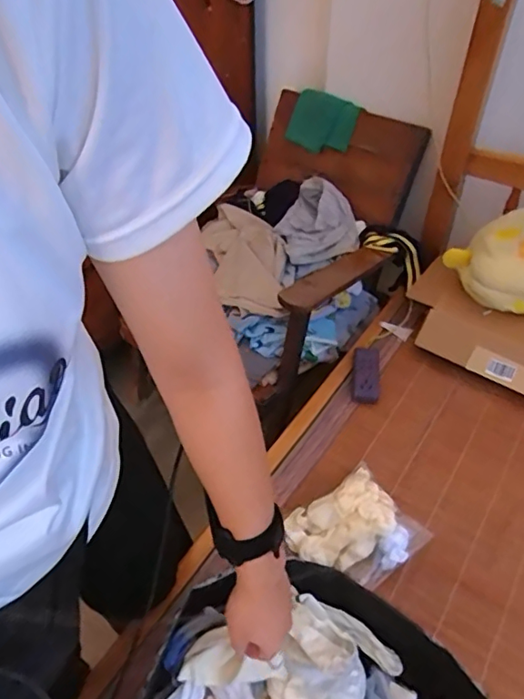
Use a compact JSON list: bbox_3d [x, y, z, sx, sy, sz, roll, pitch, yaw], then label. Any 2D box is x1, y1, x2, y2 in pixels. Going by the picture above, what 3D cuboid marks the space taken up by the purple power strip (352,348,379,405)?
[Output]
[{"bbox_3d":[0.209,0.051,1.077,0.052,0.019,0.136,5,45,5],"label":"purple power strip"}]

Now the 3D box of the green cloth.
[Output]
[{"bbox_3d":[0.152,-0.584,1.387,0.203,0.138,0.011,37,31,32],"label":"green cloth"}]

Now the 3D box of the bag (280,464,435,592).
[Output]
[{"bbox_3d":[0.137,0.278,0.821,0.178,0.048,0.152,-25,50,-23],"label":"bag"}]

